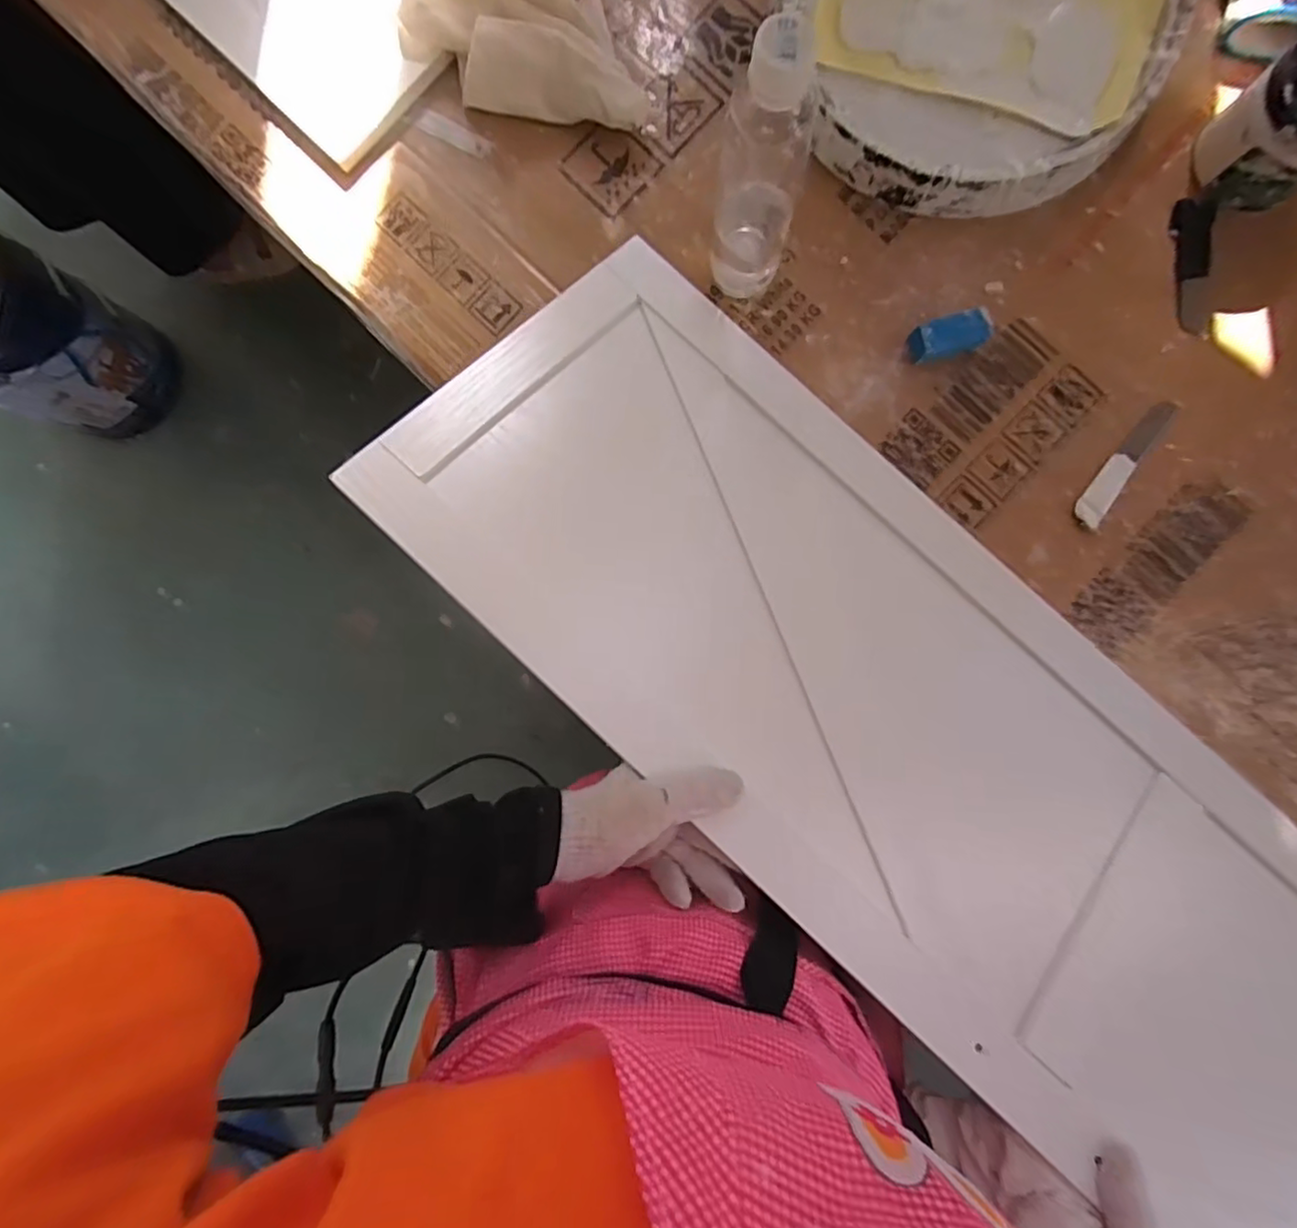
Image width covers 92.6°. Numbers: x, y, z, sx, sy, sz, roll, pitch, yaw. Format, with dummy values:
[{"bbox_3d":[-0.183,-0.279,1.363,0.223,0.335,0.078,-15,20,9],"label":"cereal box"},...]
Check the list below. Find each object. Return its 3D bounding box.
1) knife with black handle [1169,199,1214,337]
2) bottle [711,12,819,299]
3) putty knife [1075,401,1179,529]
[{"bbox_3d":[0.443,-0.280,0.501,0.028,0.010,0.104,-1,90,0],"label":"knife with black handle"},{"bbox_3d":[0.075,-0.280,0.406,0.056,0.195,0.047,14,90,0],"label":"bottle"},{"bbox_3d":[0.386,-0.124,0.501,0.022,0.012,0.126,38,90,0],"label":"putty knife"}]

